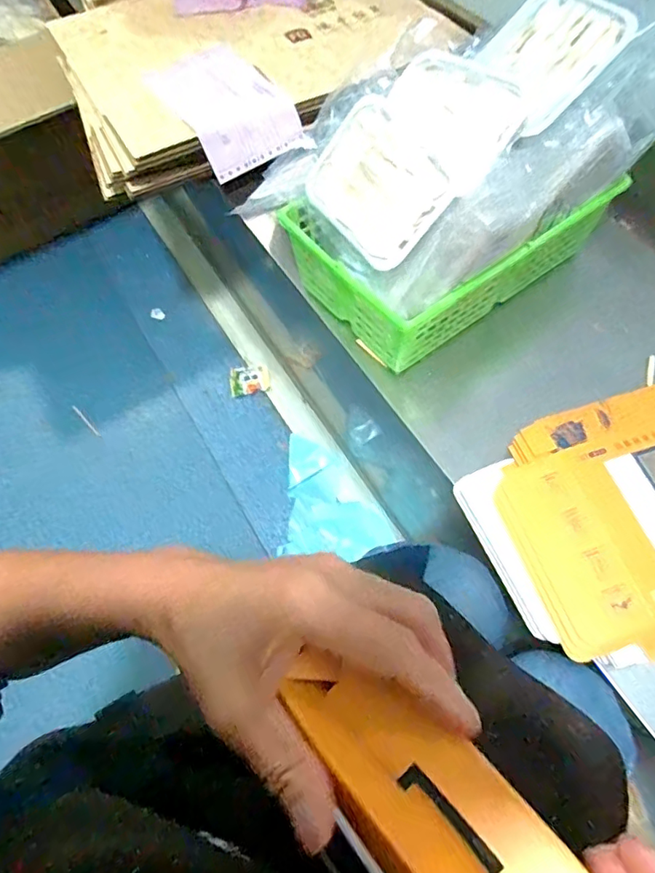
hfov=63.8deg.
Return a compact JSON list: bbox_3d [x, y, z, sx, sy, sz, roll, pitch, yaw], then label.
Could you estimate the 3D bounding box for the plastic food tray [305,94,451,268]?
[{"bbox_3d":[0.046,-0.244,0.519,0.144,0.114,0.021,53,36,11],"label":"plastic food tray"}]

